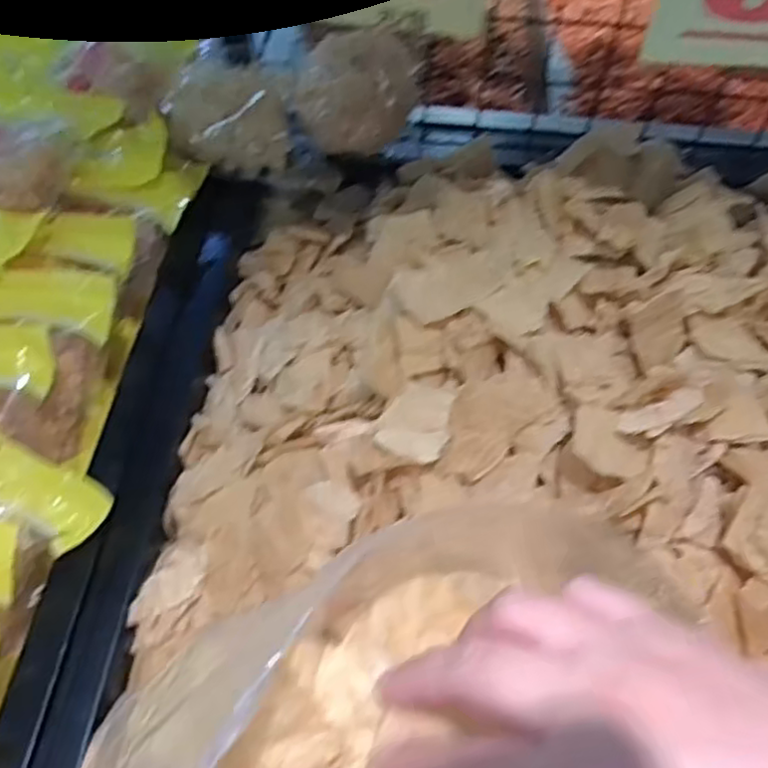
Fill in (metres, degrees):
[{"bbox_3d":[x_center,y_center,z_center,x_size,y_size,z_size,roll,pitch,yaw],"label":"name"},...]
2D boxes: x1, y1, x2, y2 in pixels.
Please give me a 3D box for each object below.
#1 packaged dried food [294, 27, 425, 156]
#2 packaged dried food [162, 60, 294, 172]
[{"bbox_3d":[-0.024,-0.310,0.715,0.133,0.121,0.050,-5,36,-1],"label":"packaged dried food"},{"bbox_3d":[-0.160,-0.278,0.702,0.122,0.098,0.044,1,24,-13],"label":"packaged dried food"}]

